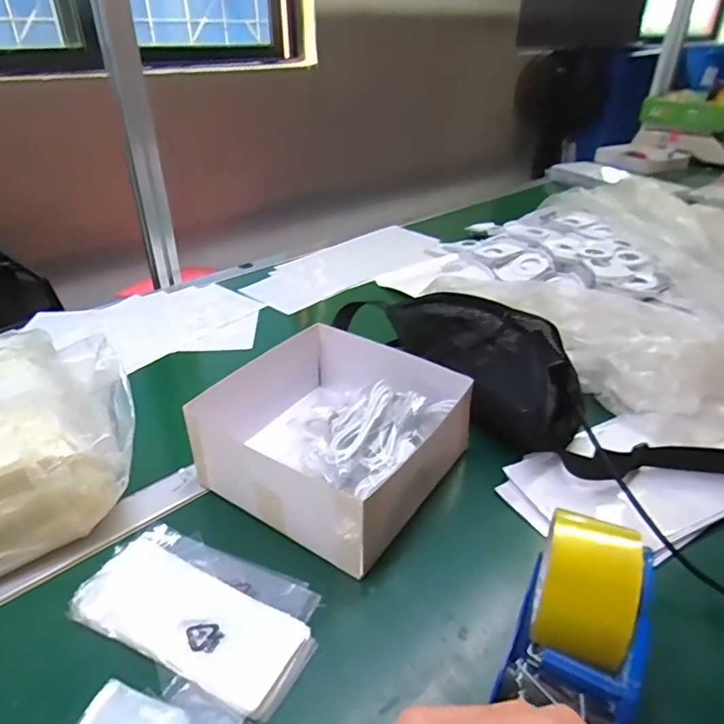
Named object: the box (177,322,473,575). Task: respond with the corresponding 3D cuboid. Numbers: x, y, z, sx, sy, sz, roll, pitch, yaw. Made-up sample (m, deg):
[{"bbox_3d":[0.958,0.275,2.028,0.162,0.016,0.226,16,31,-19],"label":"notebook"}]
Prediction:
[{"bbox_3d":[-0.030,0.069,0.532,0.217,0.092,0.207,22,38,29],"label":"box"}]

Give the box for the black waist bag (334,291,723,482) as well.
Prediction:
[{"bbox_3d":[0.218,0.024,0.586,0.582,0.096,0.197,22,38,29],"label":"black waist bag"}]

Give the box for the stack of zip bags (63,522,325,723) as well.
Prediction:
[{"bbox_3d":[-0.125,0.190,0.416,0.184,0.015,0.099,15,35,21],"label":"stack of zip bags"}]

